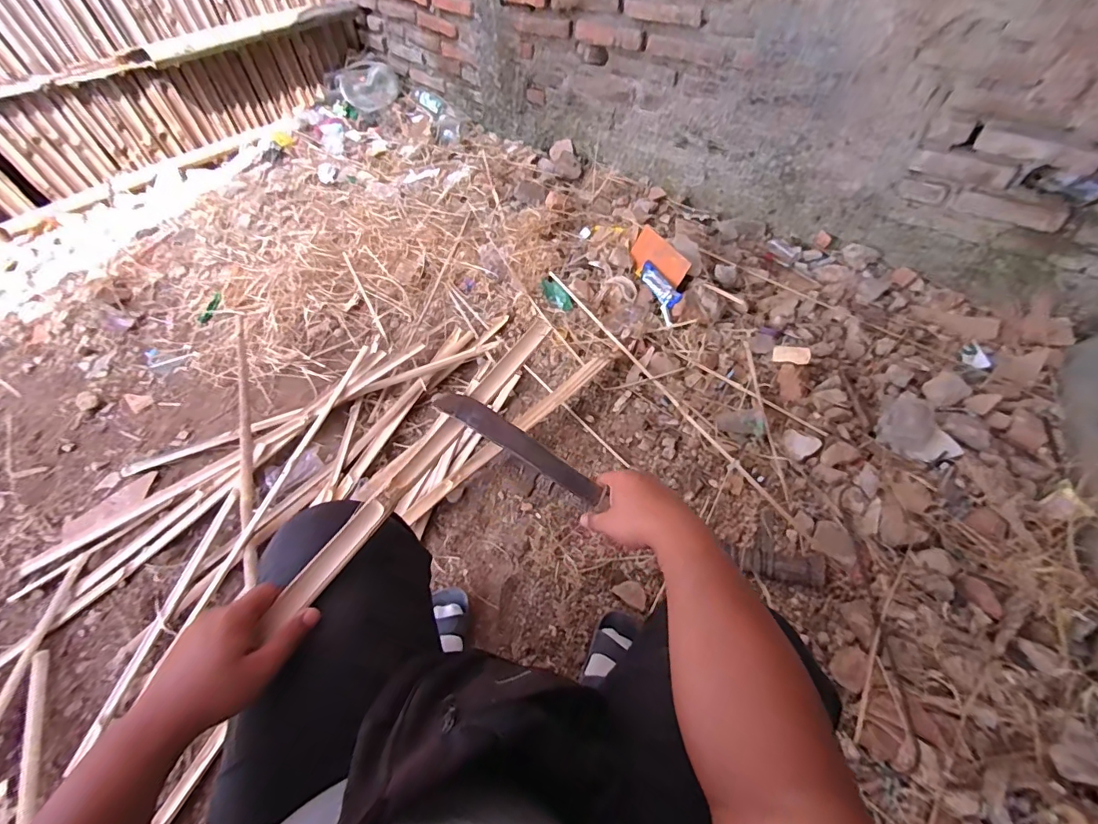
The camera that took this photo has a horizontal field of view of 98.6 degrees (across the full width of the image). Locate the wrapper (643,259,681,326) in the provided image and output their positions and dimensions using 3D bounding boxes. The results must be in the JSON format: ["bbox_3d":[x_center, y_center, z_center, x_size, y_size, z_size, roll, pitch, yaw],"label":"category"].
[{"bbox_3d":[0.287,-0.315,1.201,0.051,0.024,0.204,-16,59,-7],"label":"wrapper"}]

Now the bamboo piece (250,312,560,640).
[{"bbox_3d":[-0.134,0.045,0.517,0.028,0.018,0.424,31,66,19],"label":"bamboo piece"}]

